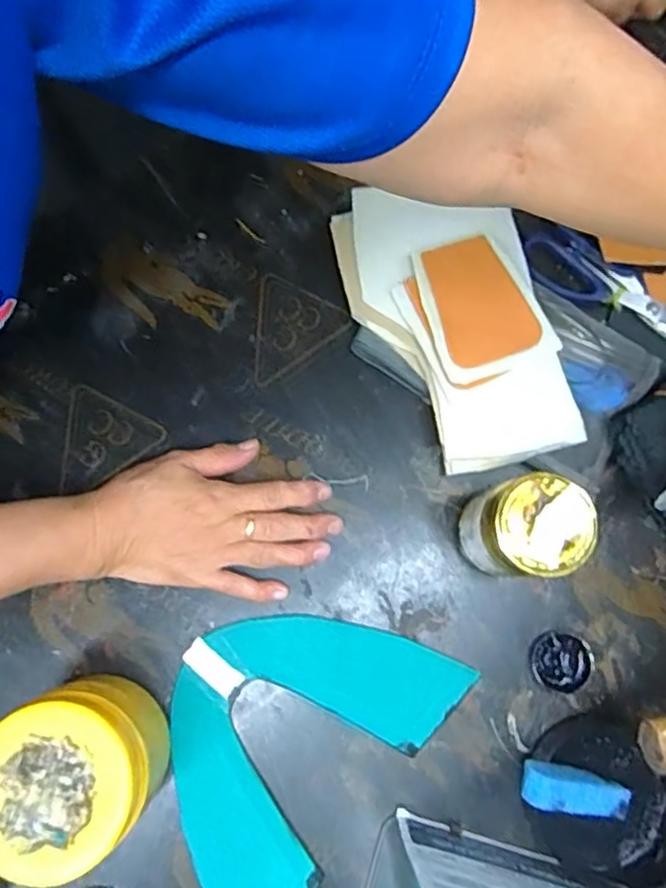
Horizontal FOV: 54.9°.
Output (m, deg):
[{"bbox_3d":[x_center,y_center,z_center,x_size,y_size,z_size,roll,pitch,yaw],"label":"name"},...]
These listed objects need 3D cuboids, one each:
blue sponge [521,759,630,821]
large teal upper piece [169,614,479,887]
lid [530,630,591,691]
[{"bbox_3d":[0.156,0.219,0.404,0.089,0.018,0.024,22,79,-23],"label":"blue sponge"},{"bbox_3d":[-0.038,0.203,0.446,0.161,0.010,0.227,40,81,5],"label":"large teal upper piece"},{"bbox_3d":[0.162,0.154,0.457,0.040,0.007,0.039,25,80,3],"label":"lid"}]

